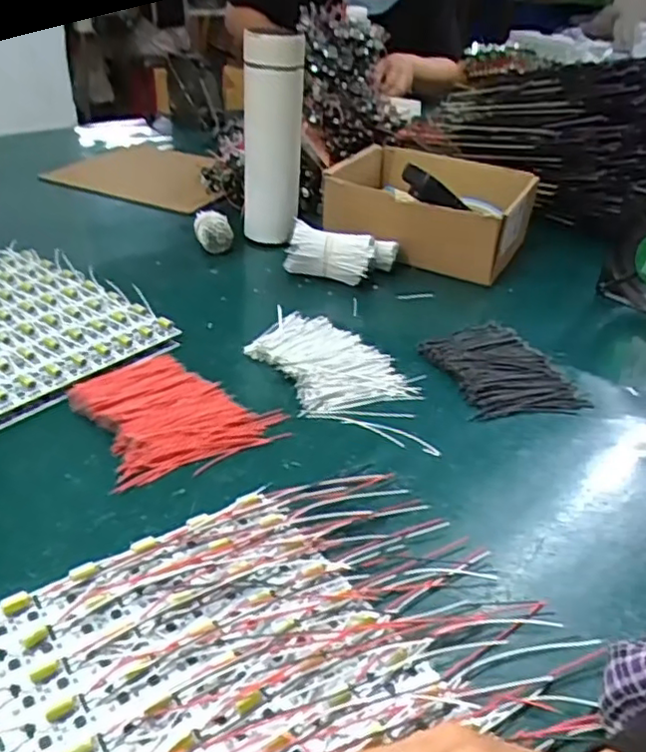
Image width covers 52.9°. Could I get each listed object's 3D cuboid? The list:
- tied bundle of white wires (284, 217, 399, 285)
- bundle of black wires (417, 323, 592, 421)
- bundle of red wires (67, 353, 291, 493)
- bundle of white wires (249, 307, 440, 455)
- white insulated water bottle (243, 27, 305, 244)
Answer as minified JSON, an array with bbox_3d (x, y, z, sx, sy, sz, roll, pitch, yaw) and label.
[{"bbox_3d":[0.020,-0.133,0.712,0.116,0.054,0.058,6,31,4],"label":"tied bundle of white wires"},{"bbox_3d":[0.153,-0.007,0.564,0.101,0.018,0.120,-5,32,-15],"label":"bundle of black wires"},{"bbox_3d":[-0.110,0.022,0.489,0.127,0.014,0.130,-15,36,-28],"label":"bundle of red wires"},{"bbox_3d":[0.014,-0.004,0.548,0.100,0.014,0.216,-18,37,-32],"label":"bundle of white wires"},{"bbox_3d":[-0.059,-0.277,0.784,0.071,0.231,0.070,1,31,-5],"label":"white insulated water bottle"}]

